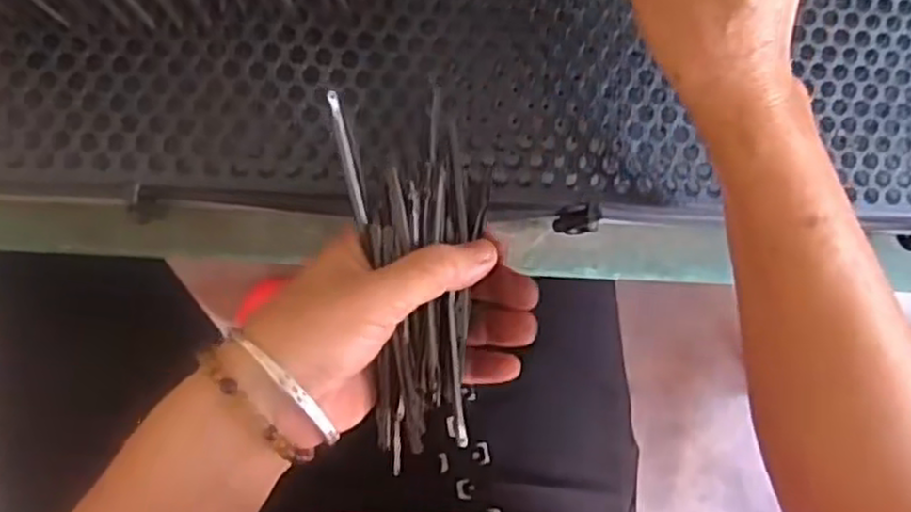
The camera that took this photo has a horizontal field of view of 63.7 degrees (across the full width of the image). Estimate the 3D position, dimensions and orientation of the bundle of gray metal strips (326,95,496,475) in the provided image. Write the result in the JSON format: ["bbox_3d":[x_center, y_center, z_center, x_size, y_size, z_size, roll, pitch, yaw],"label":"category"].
[{"bbox_3d":[-0.018,0.009,0.313,0.066,0.028,0.150,1,87,-7],"label":"bundle of gray metal strips"}]

